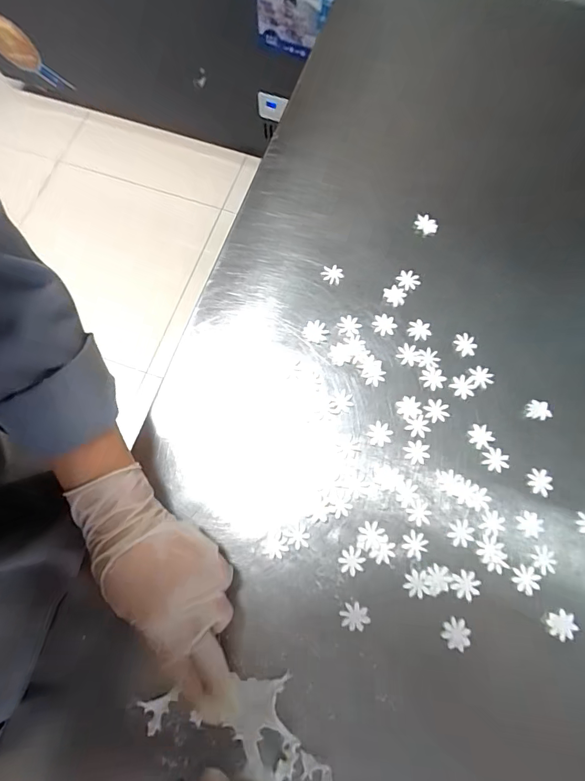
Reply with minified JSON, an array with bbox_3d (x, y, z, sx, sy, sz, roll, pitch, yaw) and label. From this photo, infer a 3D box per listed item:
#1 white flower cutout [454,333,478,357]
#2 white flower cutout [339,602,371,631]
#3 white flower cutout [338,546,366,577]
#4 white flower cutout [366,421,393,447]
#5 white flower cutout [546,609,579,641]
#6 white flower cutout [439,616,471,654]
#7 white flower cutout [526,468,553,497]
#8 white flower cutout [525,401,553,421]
[{"bbox_3d":[0.161,-0.043,0.385,0.019,0.004,0.021,-16,75,-5],"label":"white flower cutout"},{"bbox_3d":[0.048,0.176,0.321,0.022,0.004,0.019,-7,74,-2],"label":"white flower cutout"},{"bbox_3d":[0.048,0.136,0.332,0.020,0.004,0.020,0,74,0],"label":"white flower cutout"},{"bbox_3d":[0.076,0.038,0.360,0.021,0.004,0.021,0,74,0],"label":"white flower cutout"},{"bbox_3d":[0.209,0.183,0.322,0.022,0.004,0.020,1,66,-1],"label":"white flower cutout"},{"bbox_3d":[0.126,0.186,0.316,0.021,0.004,0.022,0,74,0],"label":"white flower cutout"},{"bbox_3d":[0.210,0.077,0.350,0.019,0.004,0.022,-34,77,-10],"label":"white flower cutout"},{"bbox_3d":[0.220,0.017,0.369,0.022,0.004,0.016,13,74,3],"label":"white flower cutout"}]

